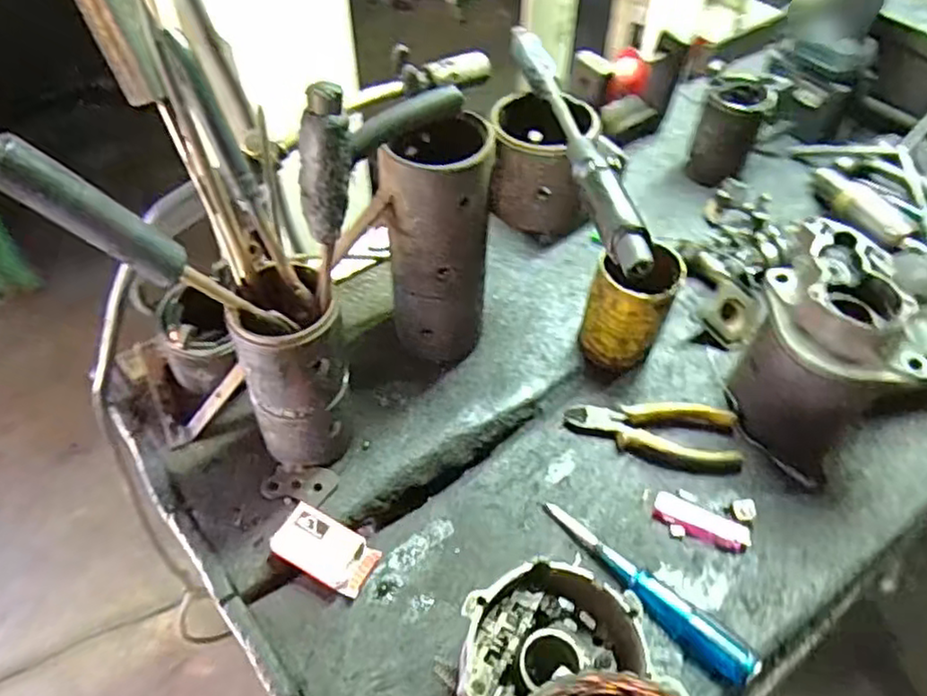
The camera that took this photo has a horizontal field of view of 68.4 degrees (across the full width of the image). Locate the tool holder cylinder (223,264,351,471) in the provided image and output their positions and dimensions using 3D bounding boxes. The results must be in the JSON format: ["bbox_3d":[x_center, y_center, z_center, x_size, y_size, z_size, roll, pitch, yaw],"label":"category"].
[{"bbox_3d":[-0.133,0.022,0.549,0.078,0.170,0.072,0,51,0],"label":"tool holder cylinder"}]

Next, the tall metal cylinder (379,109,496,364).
[{"bbox_3d":[-0.018,-0.093,0.605,0.088,0.221,0.095,2,51,1],"label":"tall metal cylinder"}]

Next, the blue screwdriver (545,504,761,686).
[{"bbox_3d":[0.141,0.186,0.537,0.027,0.025,0.188,-37,60,-26],"label":"blue screwdriver"}]

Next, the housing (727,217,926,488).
[{"bbox_3d":[0.311,0.007,0.592,0.114,0.157,0.156,-24,55,-18],"label":"housing"}]

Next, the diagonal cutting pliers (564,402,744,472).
[{"bbox_3d":[0.175,0.079,0.628,0.152,0.022,0.055,3,51,3],"label":"diagonal cutting pliers"}]

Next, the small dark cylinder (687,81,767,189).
[{"bbox_3d":[0.323,-0.265,0.835,0.070,0.104,0.084,17,53,14],"label":"small dark cylinder"}]

